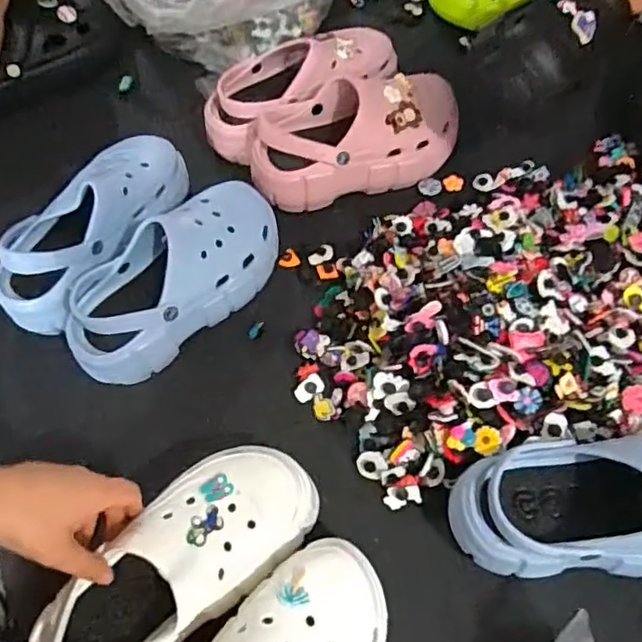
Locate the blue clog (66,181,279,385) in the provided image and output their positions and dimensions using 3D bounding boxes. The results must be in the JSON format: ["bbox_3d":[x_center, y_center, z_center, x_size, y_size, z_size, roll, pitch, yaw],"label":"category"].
[{"bbox_3d":[-0.152,-0.049,0.639,0.256,0.079,0.106,-39,66,-17],"label":"blue clog"}]

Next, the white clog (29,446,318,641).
[{"bbox_3d":[-0.117,0.192,0.494,0.243,0.073,0.103,-38,66,-16],"label":"white clog"}]

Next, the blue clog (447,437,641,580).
[{"bbox_3d":[0.243,0.149,0.497,0.254,0.085,0.100,-2,61,2],"label":"blue clog"}]

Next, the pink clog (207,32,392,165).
[{"bbox_3d":[-0.026,-0.297,0.766,0.256,0.083,0.110,-25,63,-11],"label":"pink clog"}]

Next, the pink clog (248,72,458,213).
[{"bbox_3d":[0.042,-0.220,0.727,0.254,0.086,0.117,-13,61,-4],"label":"pink clog"}]

